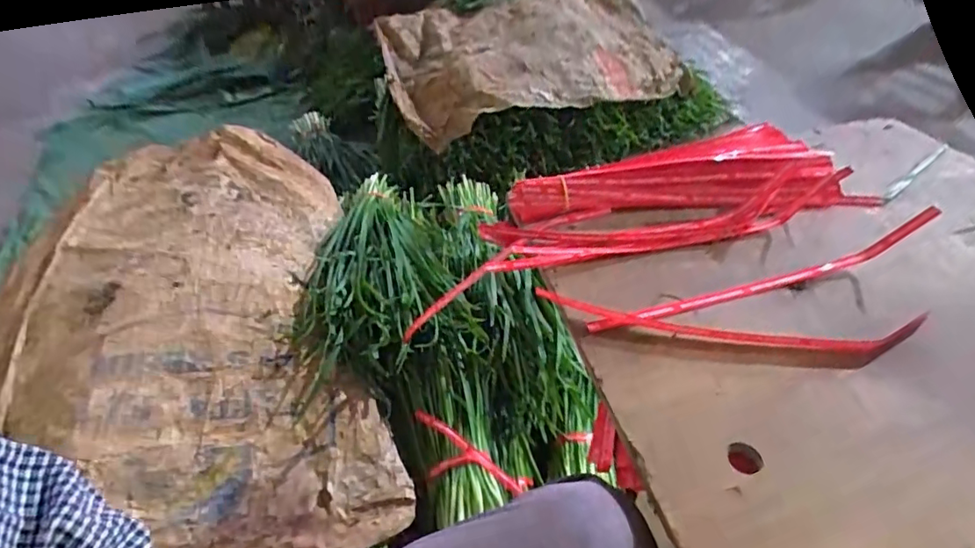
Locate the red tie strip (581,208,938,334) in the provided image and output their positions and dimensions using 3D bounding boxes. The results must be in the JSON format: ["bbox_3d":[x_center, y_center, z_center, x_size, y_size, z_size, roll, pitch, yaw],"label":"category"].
[{"bbox_3d":[0.234,-0.002,0.456,0.304,0.045,0.014,-13,44,-6],"label":"red tie strip"}]

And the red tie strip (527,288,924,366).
[{"bbox_3d":[0.190,0.042,0.443,0.295,0.012,0.039,4,44,12],"label":"red tie strip"}]

